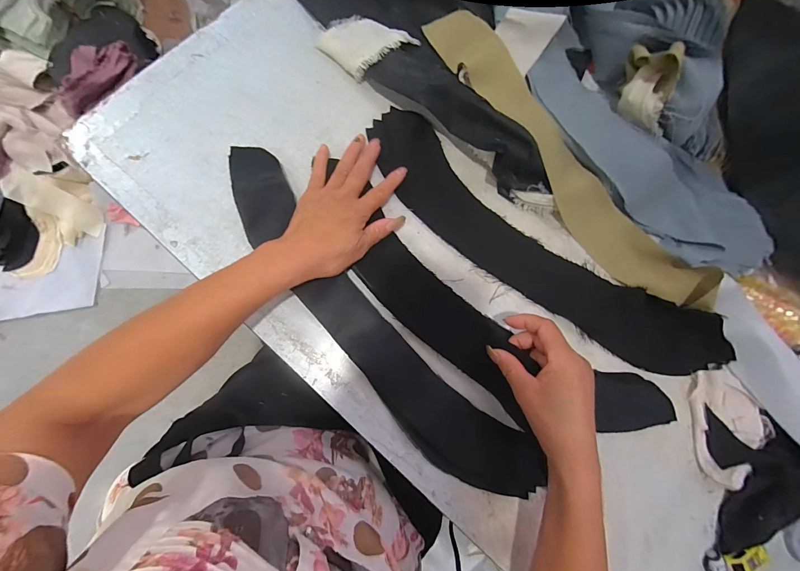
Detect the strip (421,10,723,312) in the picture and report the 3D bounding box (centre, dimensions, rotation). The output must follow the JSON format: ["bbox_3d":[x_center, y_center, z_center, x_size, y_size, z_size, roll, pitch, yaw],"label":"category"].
[{"bbox_3d":[0.181,-0.133,0.380,0.064,0.049,0.434,-40,89,-10],"label":"strip"}]

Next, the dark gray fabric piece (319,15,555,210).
[{"bbox_3d":[0.057,-0.204,0.370,0.320,0.058,0.073,38,80,-1],"label":"dark gray fabric piece"}]

